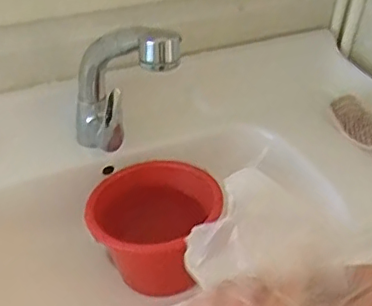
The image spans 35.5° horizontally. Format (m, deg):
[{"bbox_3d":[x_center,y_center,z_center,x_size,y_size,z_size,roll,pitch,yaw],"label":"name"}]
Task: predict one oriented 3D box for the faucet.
[{"bbox_3d":[-0.092,-0.083,0.837,0.195,0.217,0.060,20,38,29],"label":"faucet"}]

